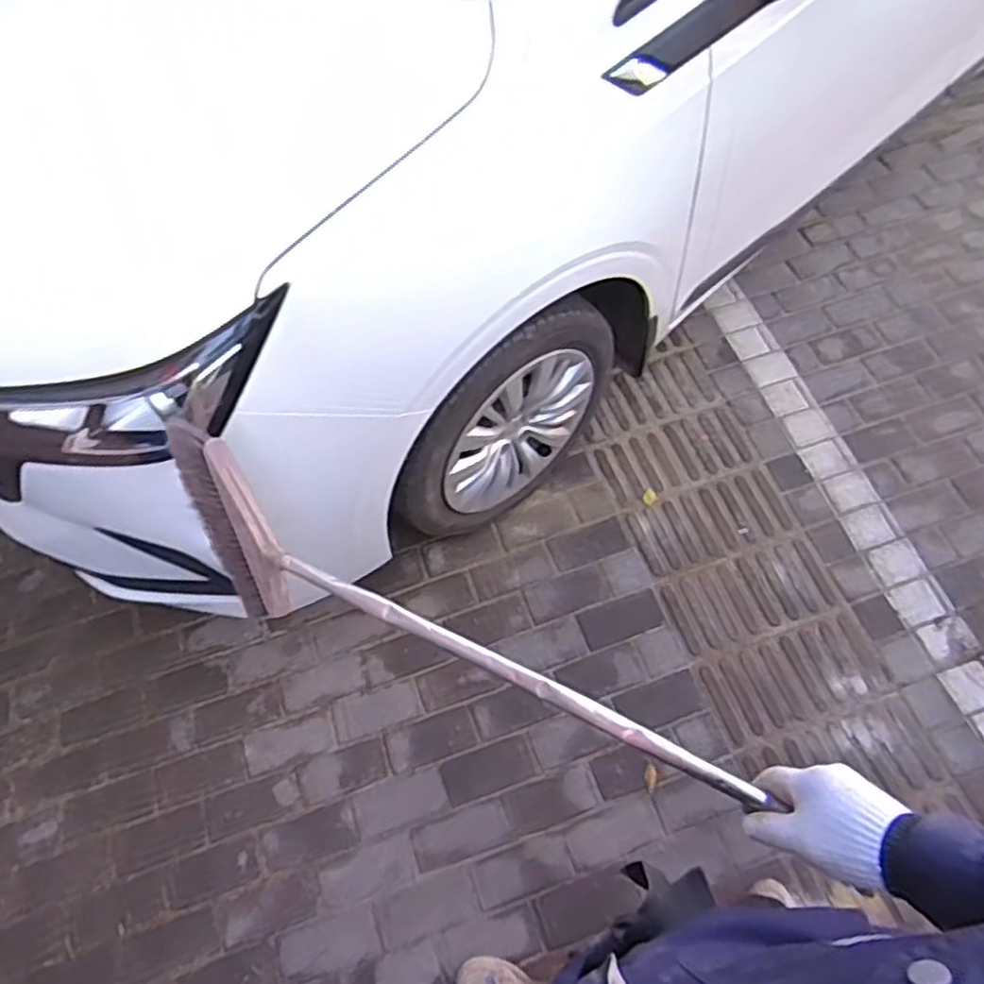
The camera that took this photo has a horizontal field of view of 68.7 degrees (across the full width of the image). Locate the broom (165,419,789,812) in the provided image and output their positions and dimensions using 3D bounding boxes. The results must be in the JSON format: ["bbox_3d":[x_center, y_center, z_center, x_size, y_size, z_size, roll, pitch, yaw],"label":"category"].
[{"bbox_3d":[-0.082,0.140,0.821,0.769,0.210,0.141,20,70,23],"label":"broom"}]

